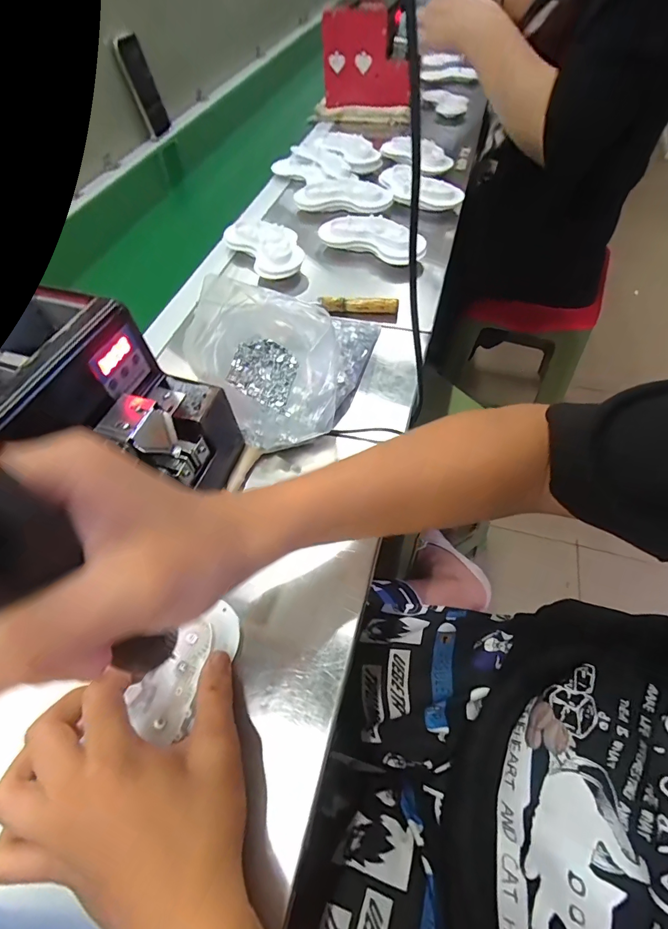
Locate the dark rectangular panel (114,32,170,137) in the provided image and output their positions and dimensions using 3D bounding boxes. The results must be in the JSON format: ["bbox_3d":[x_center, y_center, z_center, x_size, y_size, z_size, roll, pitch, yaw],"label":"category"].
[{"bbox_3d":[-0.391,-0.779,0.813,0.010,0.146,0.062,21,62,25],"label":"dark rectangular panel"}]

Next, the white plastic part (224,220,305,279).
[{"bbox_3d":[-0.092,-0.301,0.536,0.071,0.017,0.131,-30,60,-16],"label":"white plastic part"}]

